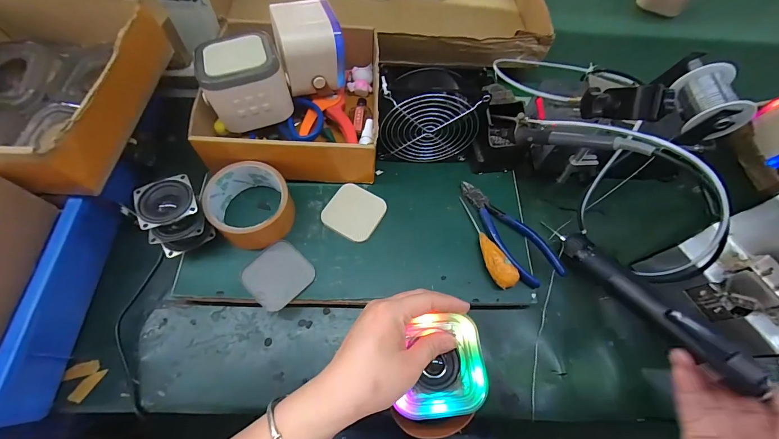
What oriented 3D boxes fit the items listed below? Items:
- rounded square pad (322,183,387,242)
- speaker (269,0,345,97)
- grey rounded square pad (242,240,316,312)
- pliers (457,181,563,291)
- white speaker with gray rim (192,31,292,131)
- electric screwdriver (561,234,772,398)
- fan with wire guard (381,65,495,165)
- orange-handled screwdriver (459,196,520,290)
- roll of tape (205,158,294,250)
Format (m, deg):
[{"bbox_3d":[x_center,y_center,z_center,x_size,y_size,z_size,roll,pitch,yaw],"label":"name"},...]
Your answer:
[{"bbox_3d":[-0.043,-0.009,0.404,0.063,0.011,0.063,31,66,12],"label":"rounded square pad"},{"bbox_3d":[-0.097,-0.211,0.404,0.073,0.073,0.078,-14,66,-10],"label":"speaker"},{"bbox_3d":[-0.123,0.061,0.366,0.063,0.005,0.064,41,69,16],"label":"grey rounded square pad"},{"bbox_3d":[0.138,0.019,0.403,0.156,0.008,0.061,41,68,15],"label":"pliers"},{"bbox_3d":[-0.169,-0.161,0.391,0.091,0.070,0.090,-21,67,-13],"label":"white speaker with gray rim"},{"bbox_3d":[0.267,0.081,0.342,0.027,0.033,0.199,-26,48,-15],"label":"electric screwdriver"},{"bbox_3d":[0.048,-0.124,0.405,0.129,0.120,0.062,-1,64,-3],"label":"fan with wire guard"},{"bbox_3d":[0.113,0.024,0.394,0.025,0.024,0.120,-17,66,-11],"label":"orange-handled screwdriver"},{"bbox_3d":[-0.156,-0.017,0.378,0.084,0.051,0.087,1,64,-2],"label":"roll of tape"}]

